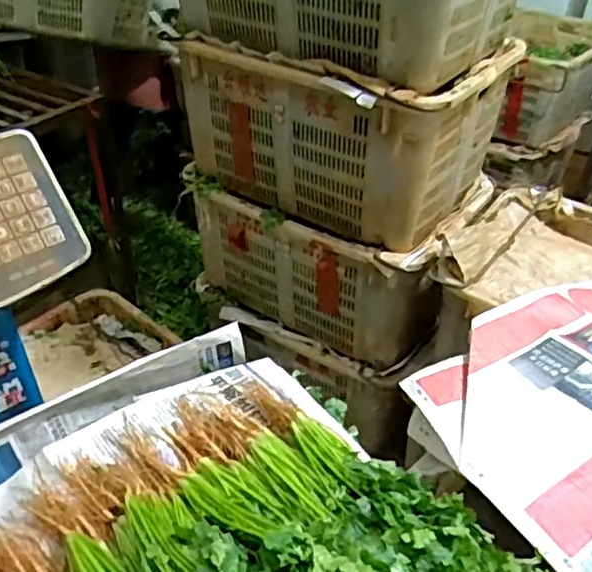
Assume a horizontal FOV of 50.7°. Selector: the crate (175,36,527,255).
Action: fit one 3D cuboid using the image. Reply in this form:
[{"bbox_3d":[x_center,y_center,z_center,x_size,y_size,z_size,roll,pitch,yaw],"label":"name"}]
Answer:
[{"bbox_3d":[0.104,-0.363,1.385,0.581,0.348,0.377,27,45,29],"label":"crate"}]

